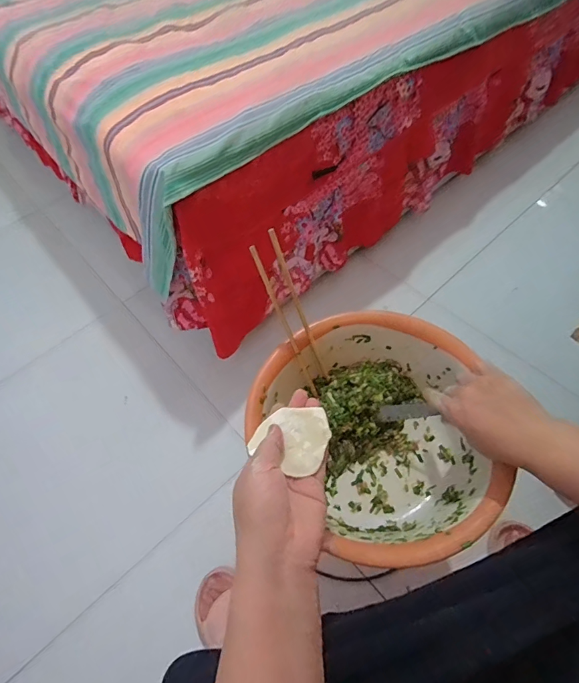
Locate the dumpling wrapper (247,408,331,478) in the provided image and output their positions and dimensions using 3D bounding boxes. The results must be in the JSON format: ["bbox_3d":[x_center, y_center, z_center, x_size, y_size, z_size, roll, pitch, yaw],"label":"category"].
[{"bbox_3d":[0.003,0.084,0.353,0.063,0.012,0.061,26,63,19],"label":"dumpling wrapper"}]

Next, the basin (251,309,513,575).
[{"bbox_3d":[0.090,0.115,0.485,0.255,0.109,0.278,-2,58,4],"label":"basin"}]

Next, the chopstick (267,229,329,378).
[{"bbox_3d":[0.013,-0.038,0.489,0.012,0.210,0.010,-31,31,-14],"label":"chopstick"}]

